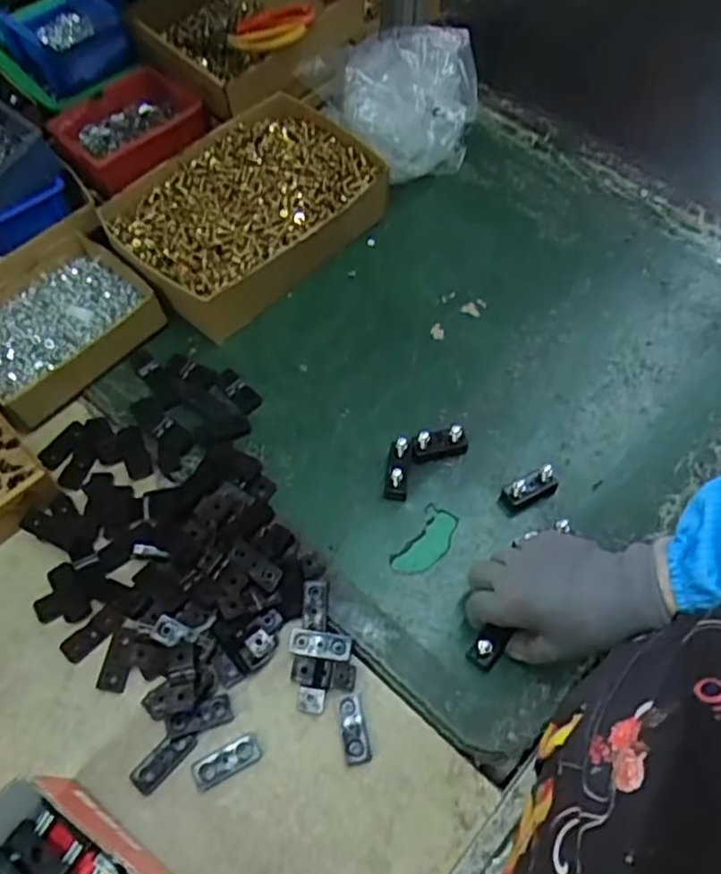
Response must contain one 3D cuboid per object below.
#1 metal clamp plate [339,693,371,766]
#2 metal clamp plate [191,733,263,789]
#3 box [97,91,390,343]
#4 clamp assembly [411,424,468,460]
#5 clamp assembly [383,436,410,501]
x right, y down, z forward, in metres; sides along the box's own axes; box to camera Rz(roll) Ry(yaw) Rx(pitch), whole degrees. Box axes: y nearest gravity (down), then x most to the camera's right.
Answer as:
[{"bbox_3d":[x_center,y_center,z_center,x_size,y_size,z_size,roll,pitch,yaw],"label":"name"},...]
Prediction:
[{"bbox_3d":[-0.006,0.225,0.529,0.019,0.006,0.048,-11,65,-6],"label":"metal clamp plate"},{"bbox_3d":[-0.100,0.242,0.515,0.050,0.004,0.021,-25,67,-13],"label":"metal clamp plate"},{"bbox_3d":[-0.111,-0.233,0.717,0.191,0.086,0.264,40,71,18],"label":"box"},{"bbox_3d":[0.072,0.004,0.623,0.048,0.031,0.022,-5,64,-4],"label":"clamp assembly"},{"bbox_3d":[0.034,0.026,0.609,0.020,0.030,0.055,8,64,2],"label":"clamp assembly"}]

